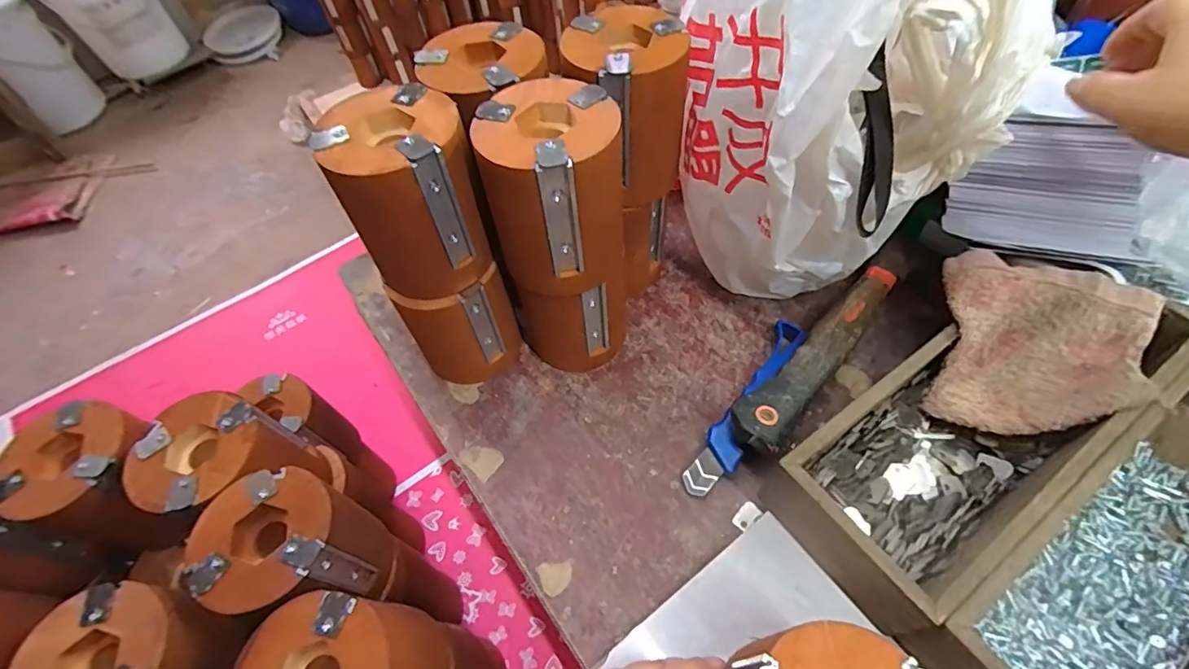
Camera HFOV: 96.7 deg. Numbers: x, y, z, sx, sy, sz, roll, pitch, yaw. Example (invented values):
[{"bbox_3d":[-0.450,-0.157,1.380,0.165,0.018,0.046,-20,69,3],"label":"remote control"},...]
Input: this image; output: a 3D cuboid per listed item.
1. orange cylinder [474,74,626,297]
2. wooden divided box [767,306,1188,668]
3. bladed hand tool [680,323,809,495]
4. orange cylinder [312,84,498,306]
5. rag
[{"bbox_3d":[-0.022,-0.084,0.320,0.078,0.103,0.080,-1,57,4],"label":"orange cylinder"},{"bbox_3d":[0.273,0.085,0.310,0.273,0.064,0.198,-32,60,-15],"label":"wooden divided box"},{"bbox_3d":[0.113,0.052,0.385,0.026,0.019,0.154,29,64,21],"label":"bladed hand tool"},{"bbox_3d":[-0.107,-0.083,0.317,0.074,0.100,0.072,-21,58,-9],"label":"orange cylinder"},{"bbox_3d":[0.285,0.012,0.338,0.119,0.052,0.110,17,60,15],"label":"rag"}]

